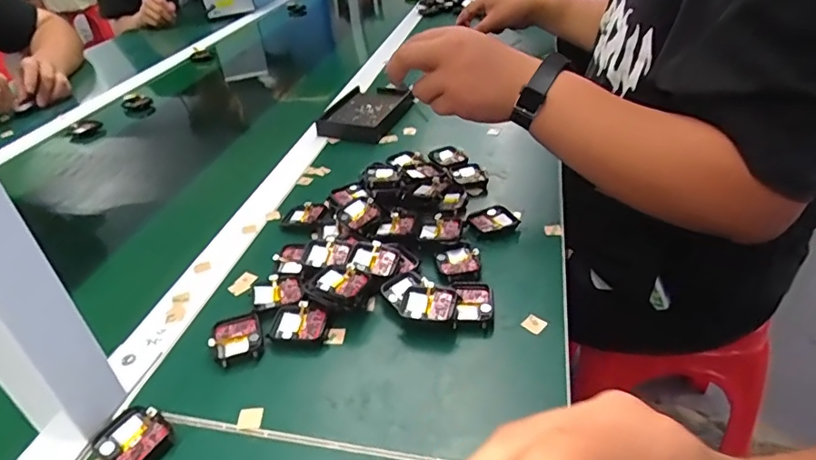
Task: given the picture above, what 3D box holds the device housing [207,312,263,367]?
[{"bbox_3d":[-0.132,0.083,0.402,0.037,0.009,0.044,-11,36,-7],"label":"device housing"}]

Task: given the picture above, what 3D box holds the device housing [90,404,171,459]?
[{"bbox_3d":[-0.177,0.132,0.336,0.042,0.009,0.037,12,39,23],"label":"device housing"}]

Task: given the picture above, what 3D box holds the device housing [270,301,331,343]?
[{"bbox_3d":[-0.084,0.073,0.412,0.043,0.009,0.036,0,36,9],"label":"device housing"}]

